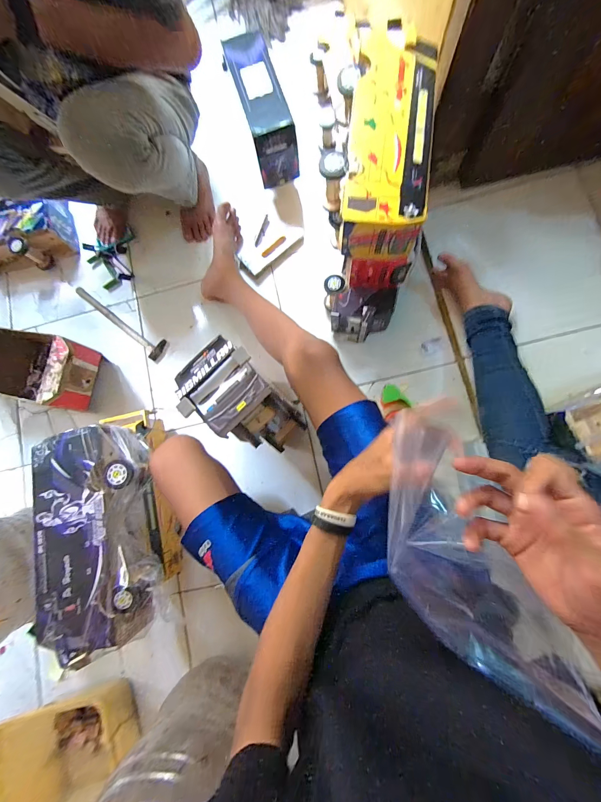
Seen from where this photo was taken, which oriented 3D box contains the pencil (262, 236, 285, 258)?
[{"bbox_3d":[-0.073,-0.424,0.839,0.082,0.009,0.017,-43,81,-1],"label":"pencil"}]

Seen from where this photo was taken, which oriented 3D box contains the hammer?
[{"bbox_3d":[-0.511,-0.225,0.865,0.332,0.024,0.068,36,87,9],"label":"hammer"}]

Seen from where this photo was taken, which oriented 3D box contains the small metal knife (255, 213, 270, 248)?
[{"bbox_3d":[-0.105,-0.473,0.847,0.016,0.011,0.106,16,85,8],"label":"small metal knife"}]

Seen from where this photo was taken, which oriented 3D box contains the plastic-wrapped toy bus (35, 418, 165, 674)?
[{"bbox_3d":[-0.367,0.237,0.566,0.172,0.123,0.368,-14,82,4],"label":"plastic-wrapped toy bus"}]

